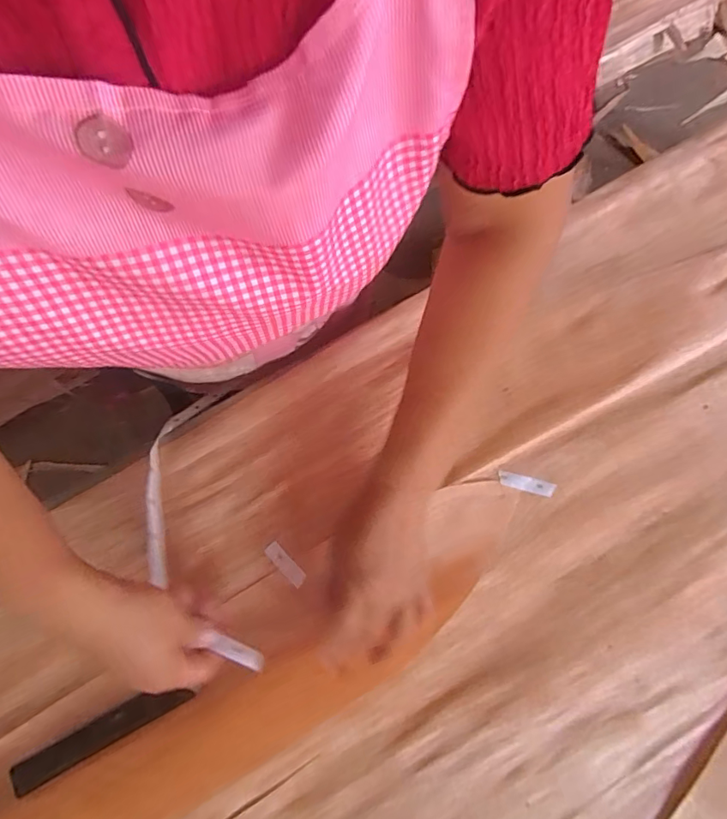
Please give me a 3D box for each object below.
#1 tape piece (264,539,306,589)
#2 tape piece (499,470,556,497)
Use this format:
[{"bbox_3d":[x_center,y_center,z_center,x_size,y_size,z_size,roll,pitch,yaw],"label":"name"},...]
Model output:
[{"bbox_3d":[-0.069,0.135,0.422,0.013,0.004,0.043,-42,75,-18],"label":"tape piece"},{"bbox_3d":[0.148,0.067,0.437,0.050,0.004,0.014,15,78,3],"label":"tape piece"}]

